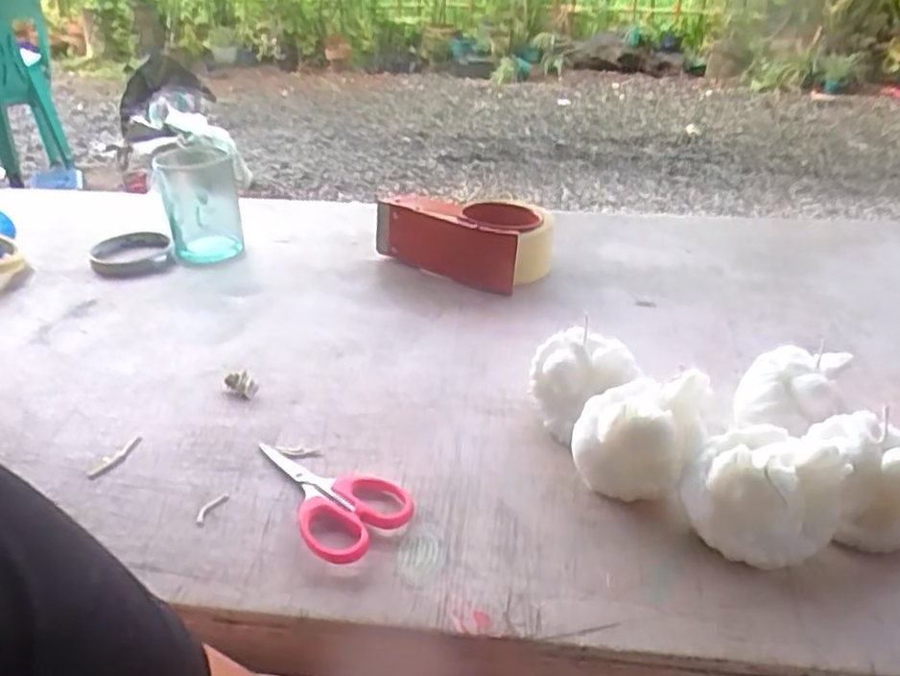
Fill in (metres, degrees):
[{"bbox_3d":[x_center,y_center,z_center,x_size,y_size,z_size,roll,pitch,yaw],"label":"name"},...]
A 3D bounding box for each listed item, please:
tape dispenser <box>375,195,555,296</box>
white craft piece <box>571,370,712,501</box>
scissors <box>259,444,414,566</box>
[{"bbox_3d":[0.018,-0.107,0.689,0.160,0.062,0.104,18,36,27],"label":"tape dispenser"},{"bbox_3d":[0.108,0.060,0.401,0.069,0.072,0.056,14,34,23],"label":"white craft piece"},{"bbox_3d":[-0.076,0.089,0.411,0.110,0.009,0.061,27,40,37],"label":"scissors"}]

